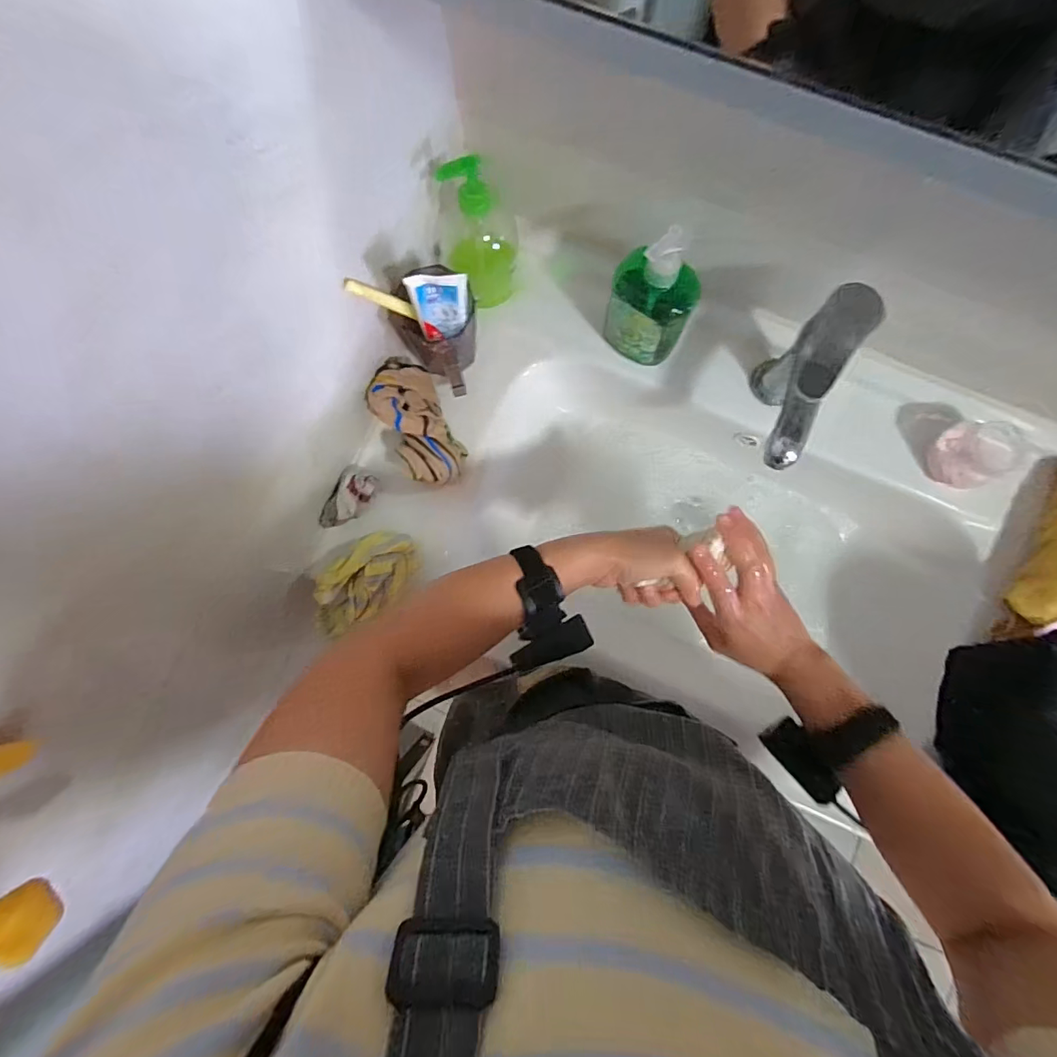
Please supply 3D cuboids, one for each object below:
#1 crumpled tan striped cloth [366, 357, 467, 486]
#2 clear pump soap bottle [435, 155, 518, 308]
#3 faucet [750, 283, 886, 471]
[{"bbox_3d":[-0.119,-0.119,0.535,0.080,0.055,0.145,-32,82,-2],"label":"crumpled tan striped cloth"},{"bbox_3d":[-0.055,-0.308,0.506,0.083,0.151,0.083,-7,82,1],"label":"clear pump soap bottle"},{"bbox_3d":[0.246,-0.124,0.472,0.049,0.166,0.146,28,84,6],"label":"faucet"}]

